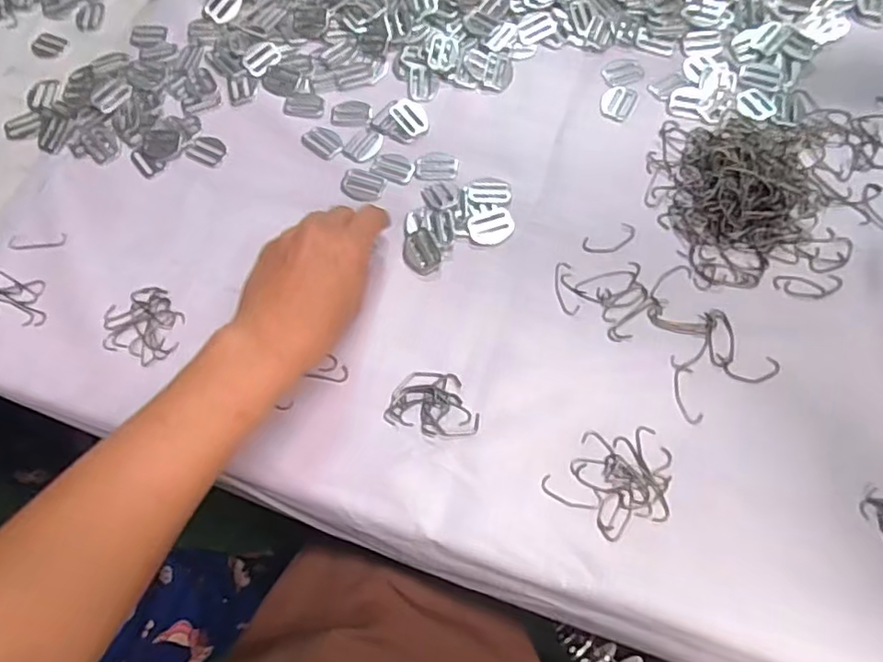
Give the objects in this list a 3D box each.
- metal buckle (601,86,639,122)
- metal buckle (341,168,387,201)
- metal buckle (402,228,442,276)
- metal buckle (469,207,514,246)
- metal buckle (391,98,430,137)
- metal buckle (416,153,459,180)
[{"bbox_3d":[0.142,-0.184,0.492,0.026,0.004,0.034,25,71,12],"label":"metal buckle"},{"bbox_3d":[-0.059,-0.111,0.463,0.034,0.004,0.026,17,70,9],"label":"metal buckle"},{"bbox_3d":[-0.014,-0.057,0.437,0.026,0.004,0.033,-31,70,-9],"label":"metal buckle"},{"bbox_3d":[0.036,-0.077,0.445,0.033,0.004,0.027,-20,69,-5],"label":"metal buckle"},{"bbox_3d":[-0.024,-0.171,0.488,0.026,0.004,0.035,-34,70,-11],"label":"metal buckle"},{"bbox_3d":[-0.003,-0.127,0.471,0.032,0.004,0.026,-4,68,1],"label":"metal buckle"}]

